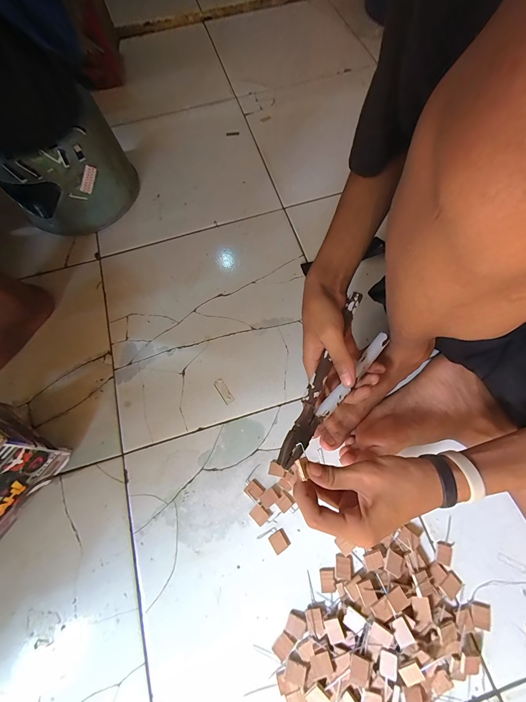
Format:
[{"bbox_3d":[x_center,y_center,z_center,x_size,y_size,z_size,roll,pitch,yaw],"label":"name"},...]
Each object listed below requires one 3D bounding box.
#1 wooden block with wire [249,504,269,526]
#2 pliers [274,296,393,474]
[{"bbox_3d":[-0.005,0.234,0.428,0.024,0.007,0.021,42,76,16],"label":"wooden block with wire"},{"bbox_3d":[0.078,0.040,0.355,0.075,0.020,0.210,45,70,-20],"label":"pliers"}]

